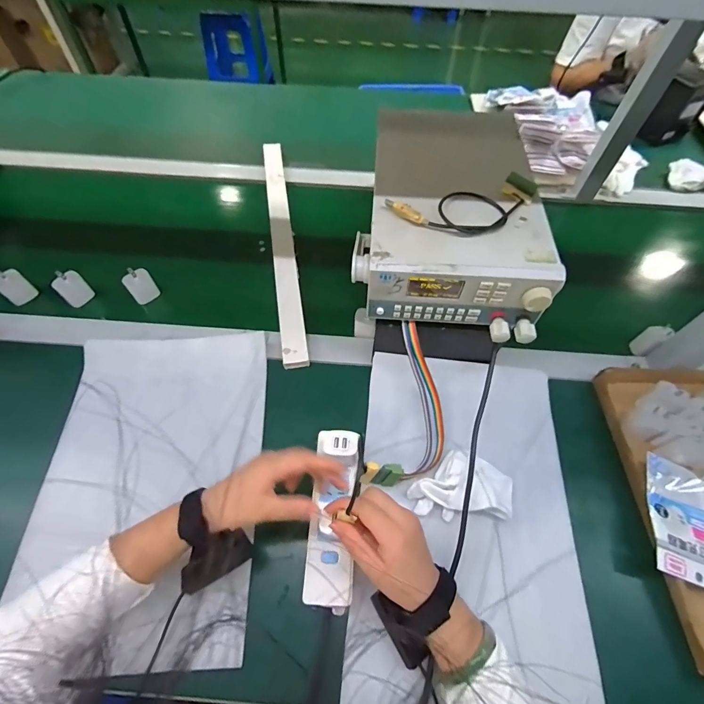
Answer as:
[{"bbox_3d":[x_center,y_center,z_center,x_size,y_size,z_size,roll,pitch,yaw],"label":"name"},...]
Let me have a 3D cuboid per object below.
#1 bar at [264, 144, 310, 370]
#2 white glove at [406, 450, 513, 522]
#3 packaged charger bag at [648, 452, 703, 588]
[{"bbox_3d":[-0.133,-0.223,0.707,0.039,0.022,0.572,-8,59,-6],"label":"bar"},{"bbox_3d":[0.136,0.164,0.465,0.127,0.035,0.082,1,58,-1],"label":"white glove"},{"bbox_3d":[0.404,0.201,0.444,0.090,0.014,0.138,14,59,8],"label":"packaged charger bag"}]

